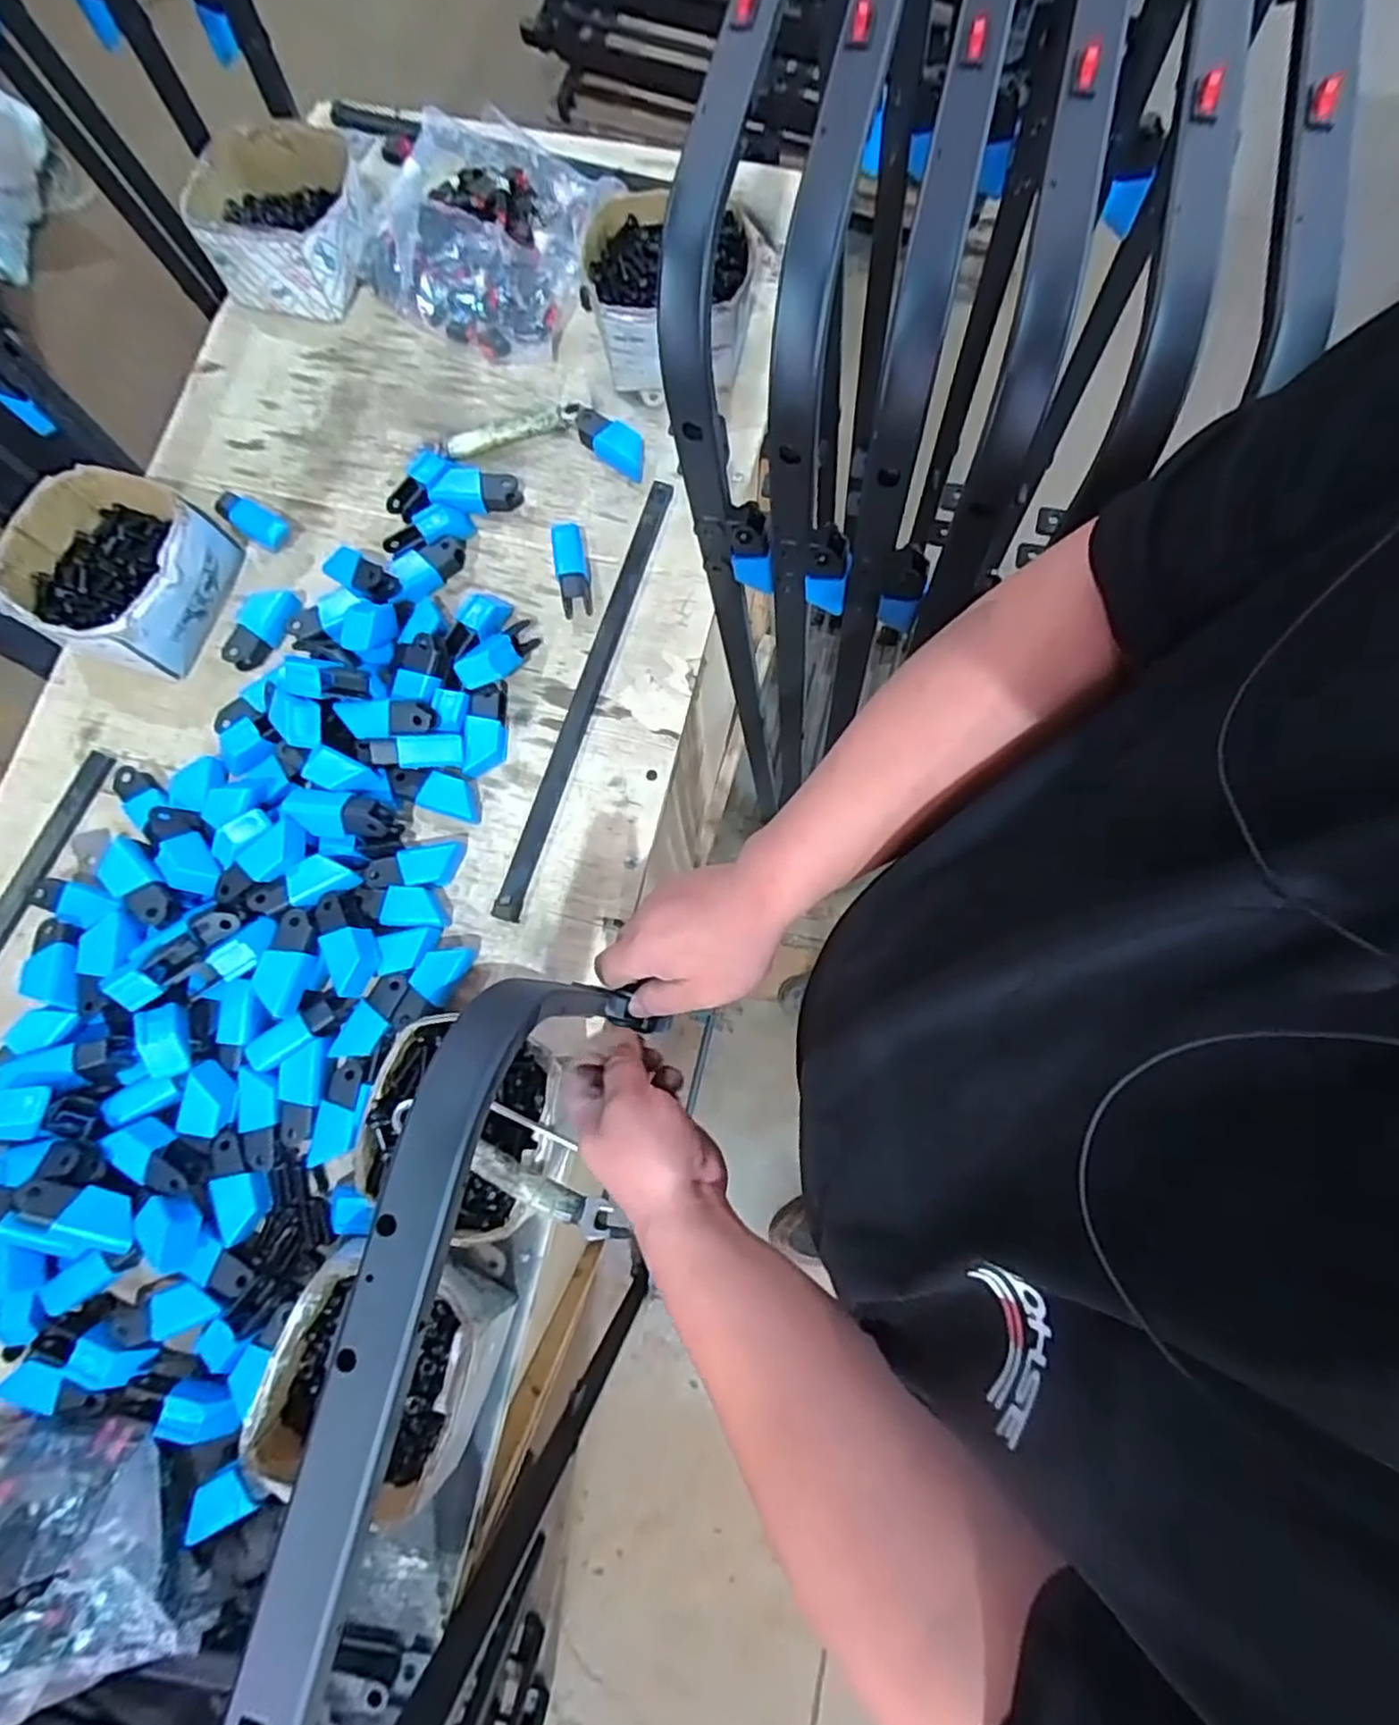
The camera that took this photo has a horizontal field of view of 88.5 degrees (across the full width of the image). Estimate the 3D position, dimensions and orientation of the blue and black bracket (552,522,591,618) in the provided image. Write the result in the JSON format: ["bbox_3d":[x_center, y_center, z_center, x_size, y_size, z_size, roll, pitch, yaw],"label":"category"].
[{"bbox_3d":[-0.120,-0.274,0.678,0.029,0.033,0.086,-10,78,0],"label":"blue and black bracket"}]

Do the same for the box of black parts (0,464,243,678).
[{"bbox_3d":[-0.543,-0.271,0.676,0.177,0.079,0.165,20,80,6],"label":"box of black parts"}]

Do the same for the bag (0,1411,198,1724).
[{"bbox_3d":[-0.481,0.488,0.483,0.237,0.103,0.167,-6,78,0],"label":"bag"}]

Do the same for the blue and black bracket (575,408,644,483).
[{"bbox_3d":[-0.089,-0.416,0.703,0.090,0.035,0.034,36,81,8],"label":"blue and black bracket"}]

